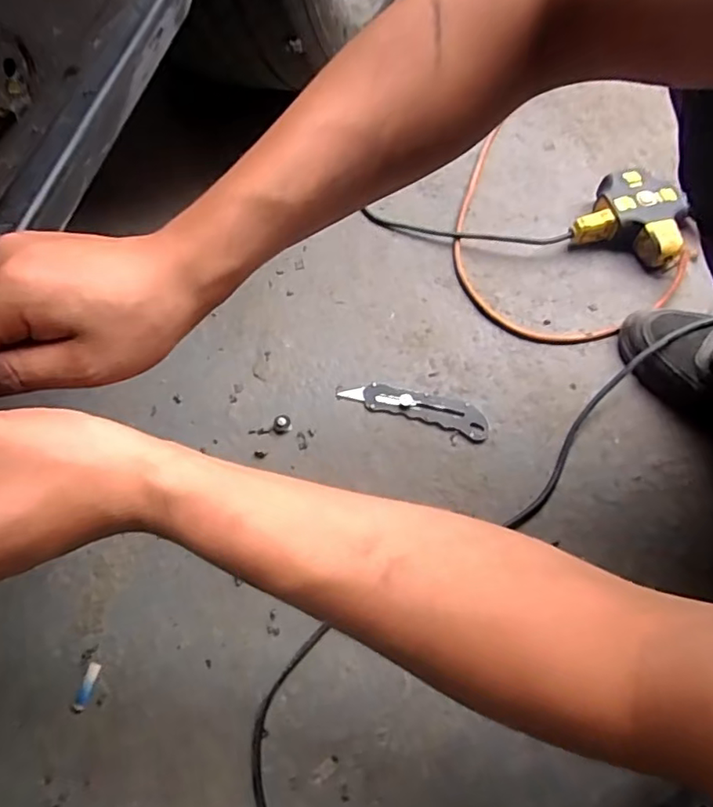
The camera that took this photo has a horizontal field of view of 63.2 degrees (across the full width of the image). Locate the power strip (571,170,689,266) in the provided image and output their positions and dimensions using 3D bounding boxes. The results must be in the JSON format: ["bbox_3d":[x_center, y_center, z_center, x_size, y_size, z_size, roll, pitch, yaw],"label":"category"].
[{"bbox_3d":[0.331,-0.225,0.699,0.122,0.046,0.106,19,66,11],"label":"power strip"}]

